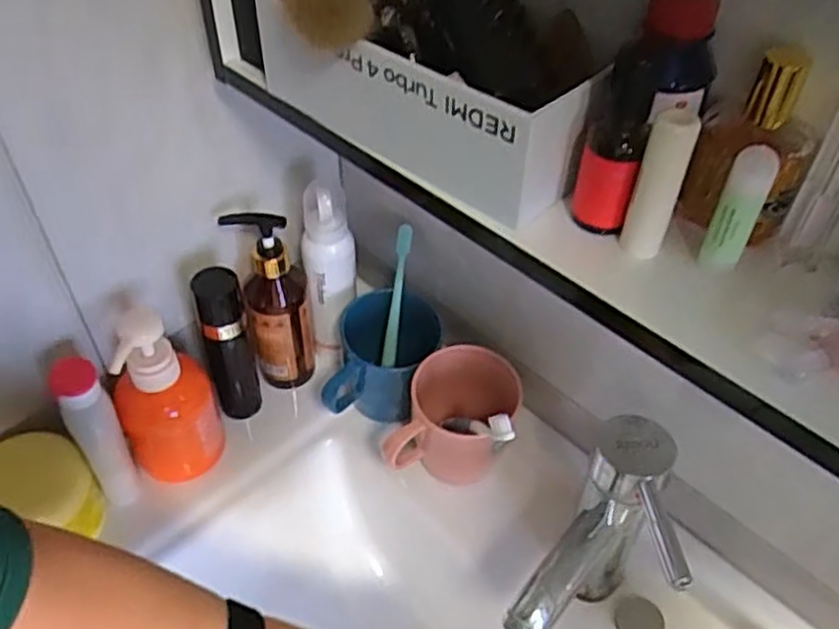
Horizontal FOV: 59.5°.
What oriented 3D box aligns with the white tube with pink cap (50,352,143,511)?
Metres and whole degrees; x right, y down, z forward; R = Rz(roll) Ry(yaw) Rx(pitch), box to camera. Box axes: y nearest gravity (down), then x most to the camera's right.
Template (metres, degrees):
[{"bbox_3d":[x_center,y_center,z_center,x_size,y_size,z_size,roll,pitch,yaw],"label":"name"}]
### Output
[{"bbox_3d":[-0.236,0.089,0.541,0.031,0.129,0.039,-28,54,-25],"label":"white tube with pink cap"}]

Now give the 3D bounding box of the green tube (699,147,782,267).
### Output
[{"bbox_3d":[0.134,-0.044,0.310,0.015,0.056,0.013,26,52,21],"label":"green tube"}]

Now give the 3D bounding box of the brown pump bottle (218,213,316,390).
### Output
[{"bbox_3d":[-0.122,-0.008,0.622,0.054,0.180,0.044,-5,47,-7],"label":"brown pump bottle"}]

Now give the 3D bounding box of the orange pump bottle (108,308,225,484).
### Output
[{"bbox_3d":[-0.198,0.068,0.570,0.070,0.154,0.054,-19,50,-19],"label":"orange pump bottle"}]

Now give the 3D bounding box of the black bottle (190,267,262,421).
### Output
[{"bbox_3d":[-0.160,0.032,0.620,0.039,0.164,0.039,-14,49,-14],"label":"black bottle"}]

